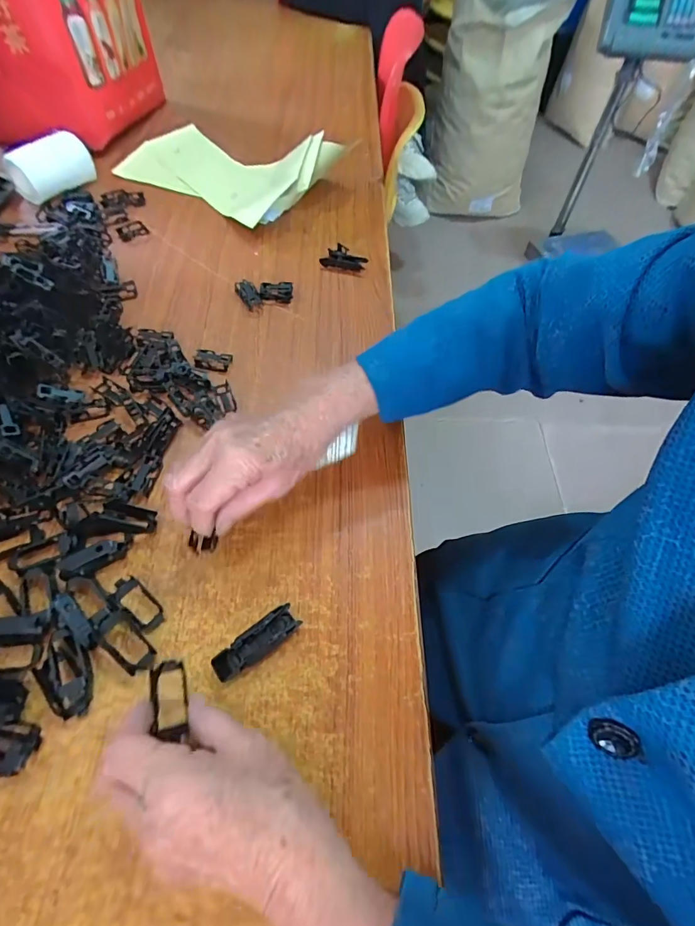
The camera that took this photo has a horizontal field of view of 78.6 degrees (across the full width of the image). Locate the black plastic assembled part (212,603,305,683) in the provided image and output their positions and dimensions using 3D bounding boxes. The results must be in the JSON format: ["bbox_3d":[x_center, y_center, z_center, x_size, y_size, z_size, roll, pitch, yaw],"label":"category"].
[{"bbox_3d":[-0.068,0.136,0.321,0.067,0.015,0.023,-35,67,-22],"label":"black plastic assembled part"}]

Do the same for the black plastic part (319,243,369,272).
[{"bbox_3d":[-0.003,-0.280,0.579,0.060,0.015,0.044,11,59,3],"label":"black plastic part"}]

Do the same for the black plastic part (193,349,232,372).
[{"bbox_3d":[-0.151,-0.115,0.474,0.038,0.008,0.024,16,59,6],"label":"black plastic part"}]

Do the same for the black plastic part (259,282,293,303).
[{"bbox_3d":[-0.090,-0.218,0.538,0.041,0.011,0.026,-4,59,-6],"label":"black plastic part"}]

